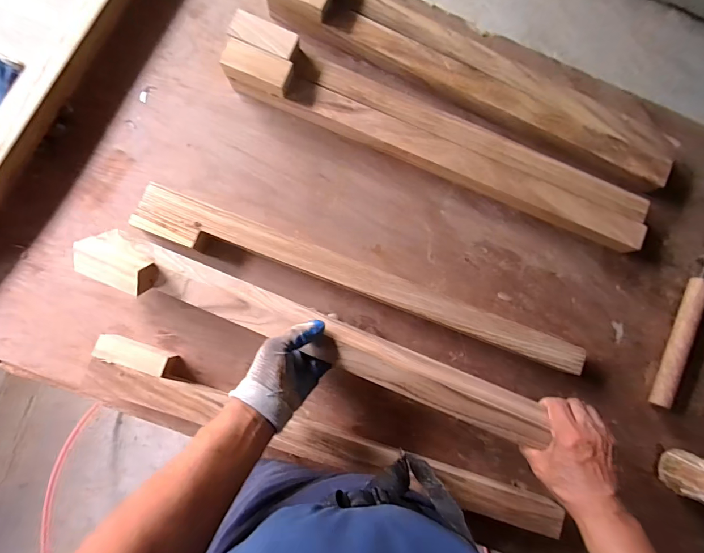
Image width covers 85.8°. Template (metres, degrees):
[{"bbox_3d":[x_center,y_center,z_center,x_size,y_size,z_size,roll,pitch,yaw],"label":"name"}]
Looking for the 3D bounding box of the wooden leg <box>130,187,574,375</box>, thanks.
[{"bbox_3d":[0.021,0.007,0.602,0.728,0.054,0.075,18,84,-2],"label":"wooden leg"}]

